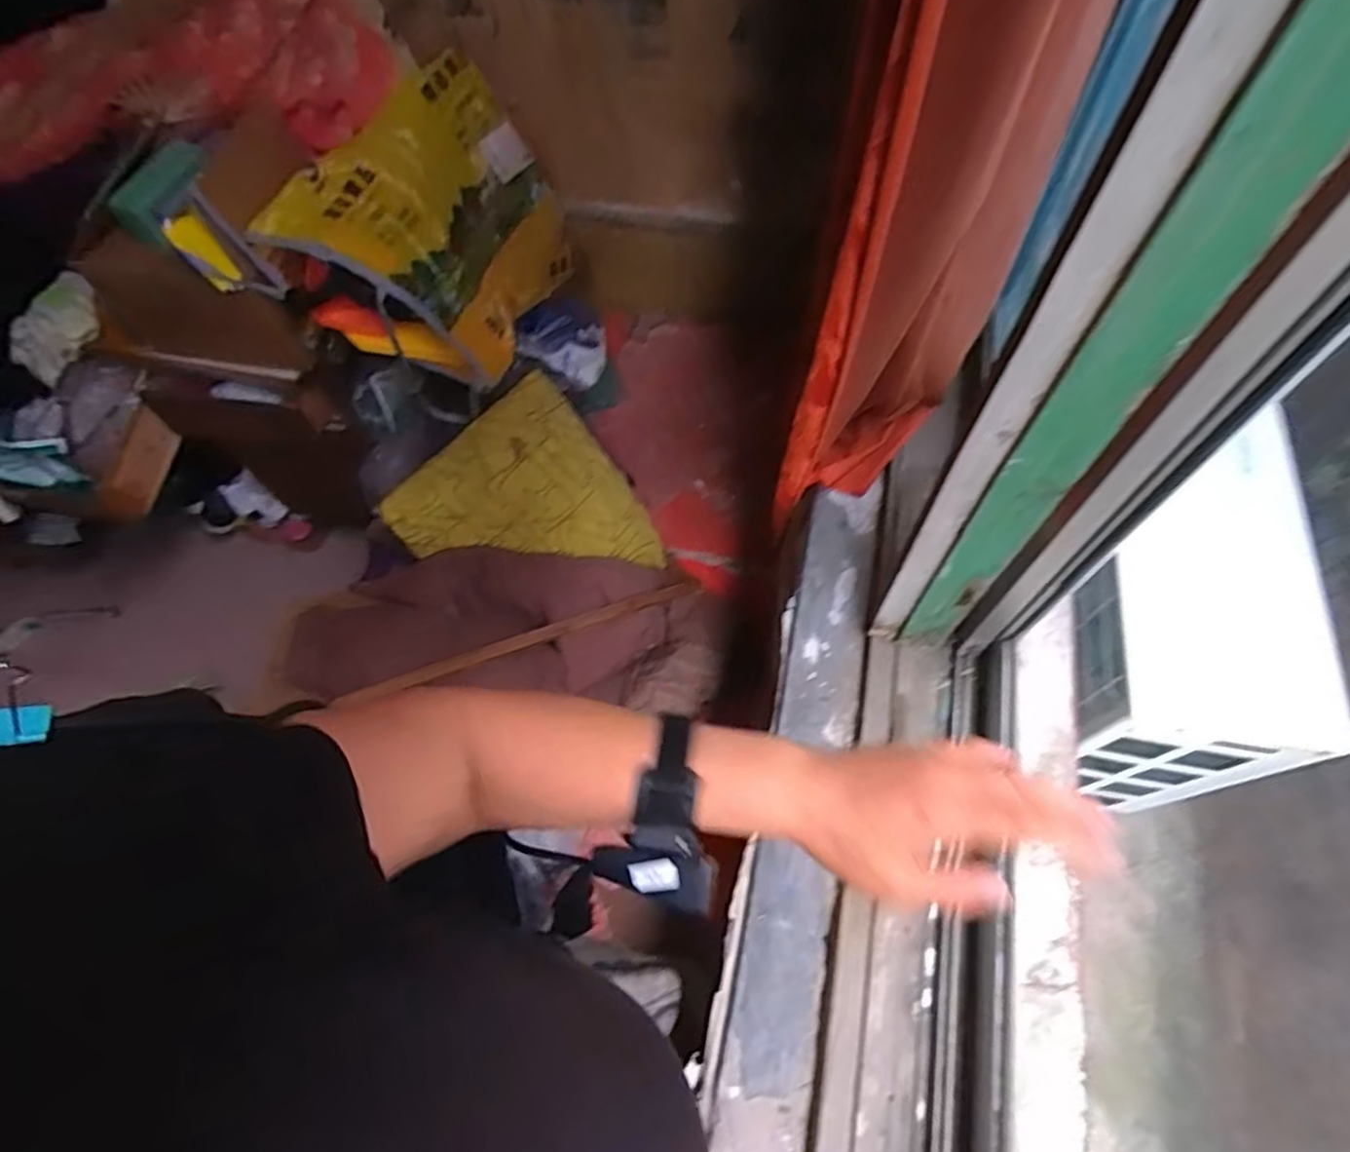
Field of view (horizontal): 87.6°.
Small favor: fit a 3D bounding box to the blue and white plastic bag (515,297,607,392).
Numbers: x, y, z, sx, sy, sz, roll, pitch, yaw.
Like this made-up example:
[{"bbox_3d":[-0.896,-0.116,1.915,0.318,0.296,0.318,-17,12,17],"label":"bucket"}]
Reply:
[{"bbox_3d":[-0.235,-0.492,1.506,0.184,0.162,0.103,-30,66,-10],"label":"blue and white plastic bag"}]

